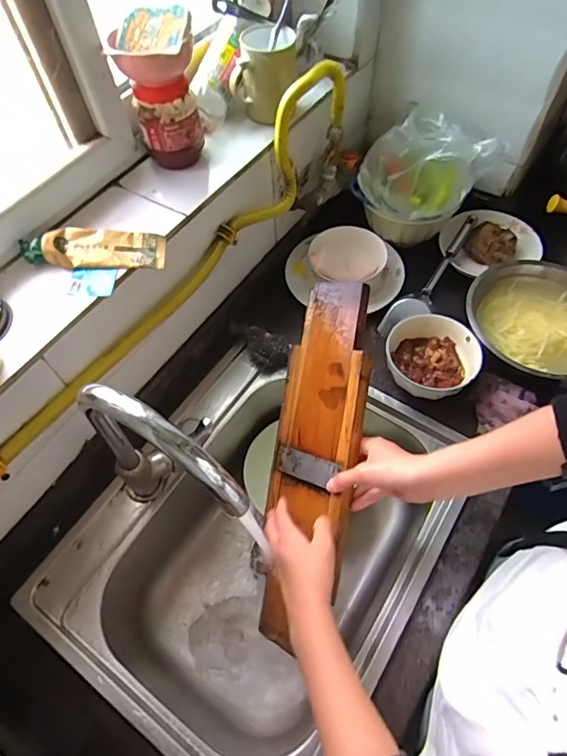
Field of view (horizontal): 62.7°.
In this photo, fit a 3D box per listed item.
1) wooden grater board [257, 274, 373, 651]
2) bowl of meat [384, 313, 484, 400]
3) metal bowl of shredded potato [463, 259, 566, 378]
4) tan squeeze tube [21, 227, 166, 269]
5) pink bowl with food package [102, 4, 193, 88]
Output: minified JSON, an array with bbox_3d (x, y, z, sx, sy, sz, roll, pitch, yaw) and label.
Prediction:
[{"bbox_3d":[0.038,0.115,0.590,0.119,0.024,0.463,8,92,43],"label":"wooden grater board"},{"bbox_3d":[0.228,-0.025,0.732,0.132,0.071,0.132,-1,59,2],"label":"bowl of meat"},{"bbox_3d":[0.410,-0.090,0.751,0.230,0.059,0.220,-1,59,2],"label":"metal bowl of shredded potato"},{"bbox_3d":[-0.232,-0.161,0.573,0.167,0.015,0.051,1,74,-7],"label":"tan squeeze tube"},{"bbox_3d":[-0.158,-0.402,0.564,0.095,0.056,0.075,2,59,4],"label":"pink bowl with food package"}]

